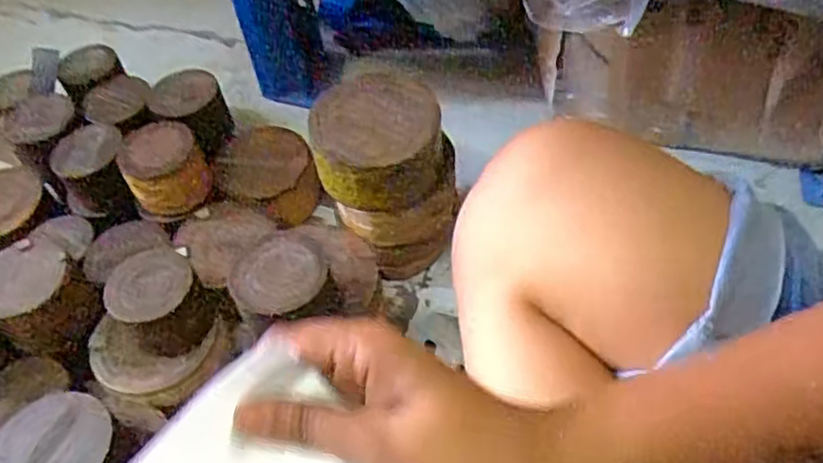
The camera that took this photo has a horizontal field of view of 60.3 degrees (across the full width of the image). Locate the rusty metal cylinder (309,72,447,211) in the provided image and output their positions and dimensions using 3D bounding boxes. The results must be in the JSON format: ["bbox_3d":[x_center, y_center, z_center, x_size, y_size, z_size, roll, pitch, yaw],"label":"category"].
[{"bbox_3d":[-0.026,-0.075,0.555,0.096,0.058,0.097,-6,53,1],"label":"rusty metal cylinder"}]

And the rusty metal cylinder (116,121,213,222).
[{"bbox_3d":[-0.213,-0.053,0.614,0.067,0.051,0.061,-3,53,4],"label":"rusty metal cylinder"}]

